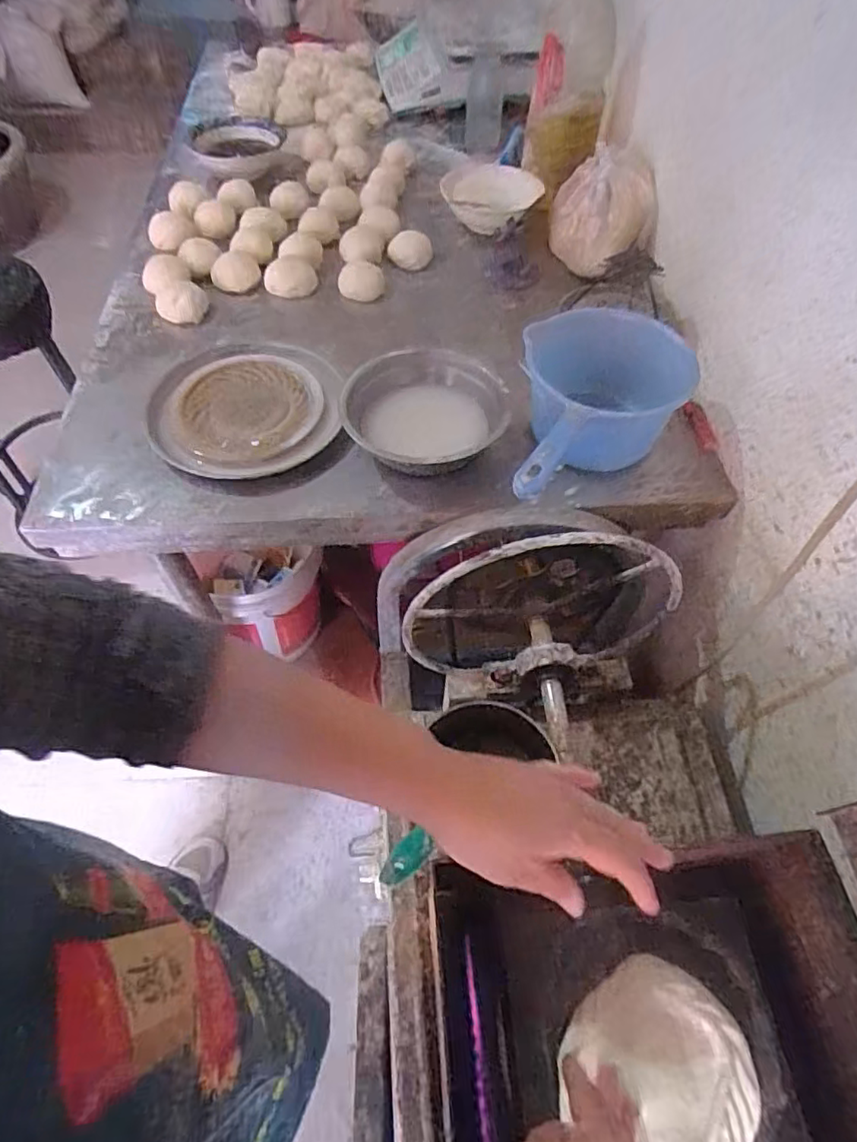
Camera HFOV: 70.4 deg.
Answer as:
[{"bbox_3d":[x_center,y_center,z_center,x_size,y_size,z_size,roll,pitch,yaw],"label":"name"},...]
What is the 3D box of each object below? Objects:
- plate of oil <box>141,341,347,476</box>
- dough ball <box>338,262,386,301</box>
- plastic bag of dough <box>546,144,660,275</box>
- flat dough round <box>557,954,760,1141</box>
[{"bbox_3d":[-0.221,-0.201,0.730,0.224,0.041,0.217,1,56,-1],"label":"plate of oil"},{"bbox_3d":[-0.099,-0.427,0.895,0.065,0.035,0.054,-5,57,-4],"label":"dough ball"},{"bbox_3d":[0.247,-0.513,0.871,0.143,0.124,0.090,34,62,20],"label":"plastic bag of dough"},{"bbox_3d":[0.153,0.320,0.397,0.119,0.012,0.106,21,58,12],"label":"flat dough round"}]

